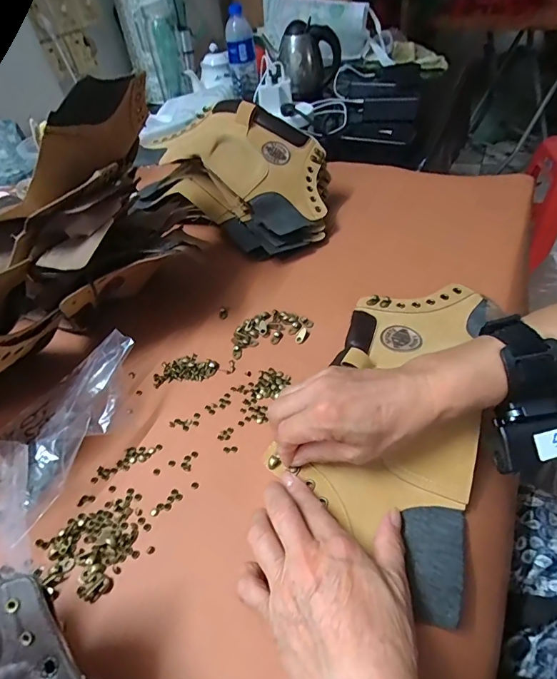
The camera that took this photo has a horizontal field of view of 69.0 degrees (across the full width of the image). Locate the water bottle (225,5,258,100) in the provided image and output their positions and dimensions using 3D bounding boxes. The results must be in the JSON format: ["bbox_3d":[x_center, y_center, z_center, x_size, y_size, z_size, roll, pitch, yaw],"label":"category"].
[{"bbox_3d":[-0.084,-0.647,0.925,0.062,0.166,0.058,-9,45,1],"label":"water bottle"}]

